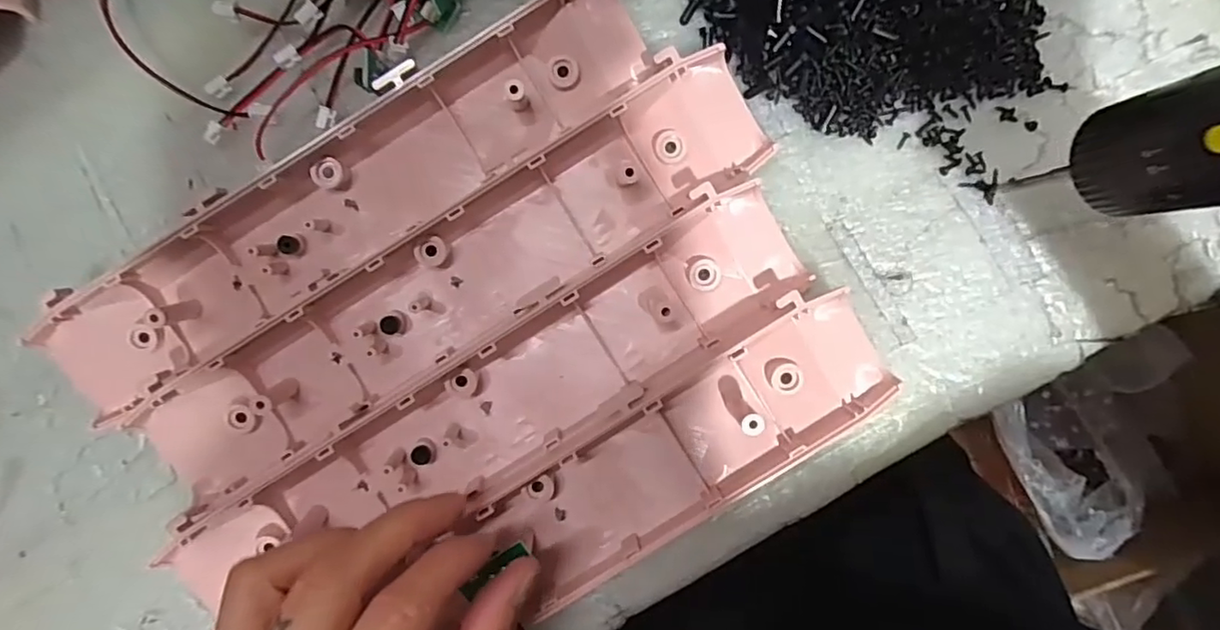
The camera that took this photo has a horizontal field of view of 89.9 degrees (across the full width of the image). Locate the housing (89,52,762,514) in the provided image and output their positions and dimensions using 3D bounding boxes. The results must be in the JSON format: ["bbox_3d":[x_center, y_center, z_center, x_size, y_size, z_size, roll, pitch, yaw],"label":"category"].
[{"bbox_3d":[-0.064,-0.011,0.246,0.282,0.019,0.061,-34,85,2],"label":"housing"}]

